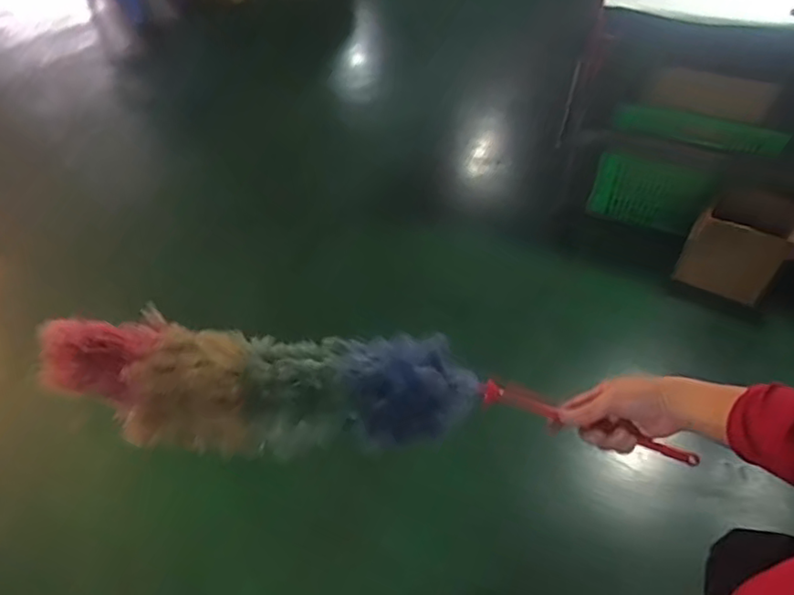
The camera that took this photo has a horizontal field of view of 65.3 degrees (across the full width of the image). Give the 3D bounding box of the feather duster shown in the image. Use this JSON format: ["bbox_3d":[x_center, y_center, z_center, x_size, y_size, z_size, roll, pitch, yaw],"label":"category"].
[{"bbox_3d":[-0.014,0.097,0.630,0.630,0.088,0.111,6,47,-10],"label":"feather duster"}]

